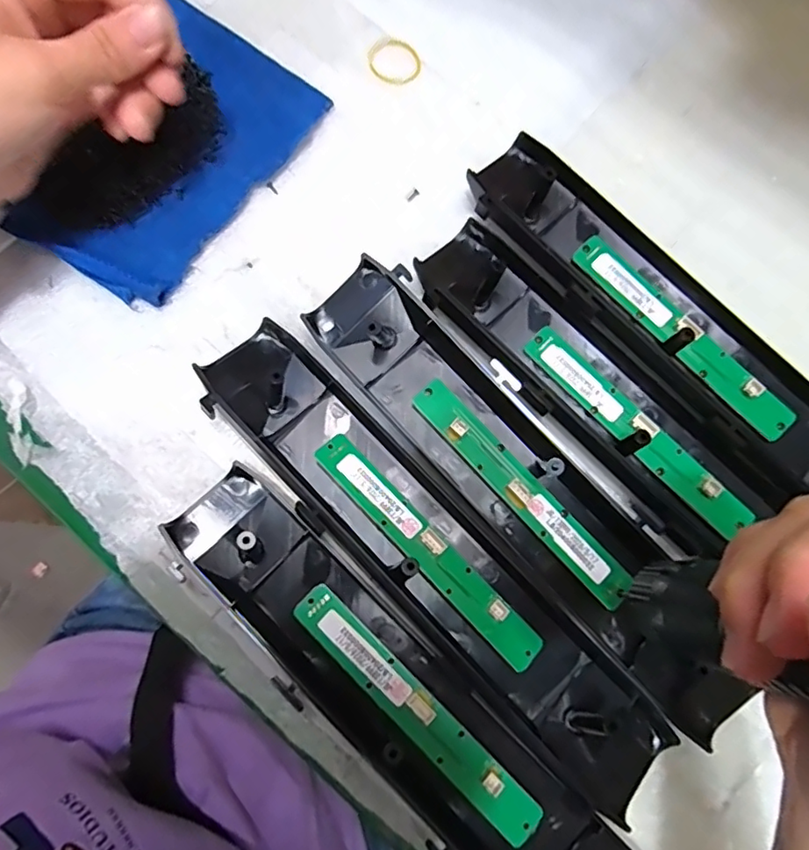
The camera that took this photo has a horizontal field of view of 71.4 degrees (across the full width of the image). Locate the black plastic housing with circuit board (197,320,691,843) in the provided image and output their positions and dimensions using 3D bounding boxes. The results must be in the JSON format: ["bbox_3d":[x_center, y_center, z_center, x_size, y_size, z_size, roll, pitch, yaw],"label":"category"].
[{"bbox_3d":[0.009,0.059,0.263,0.055,0.023,0.274,-43,82,-9],"label":"black plastic housing with circuit board"}]

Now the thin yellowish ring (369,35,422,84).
[{"bbox_3d":[-0.007,-0.215,0.332,0.034,0.004,0.026,39,80,6],"label":"thin yellowish ring"}]

